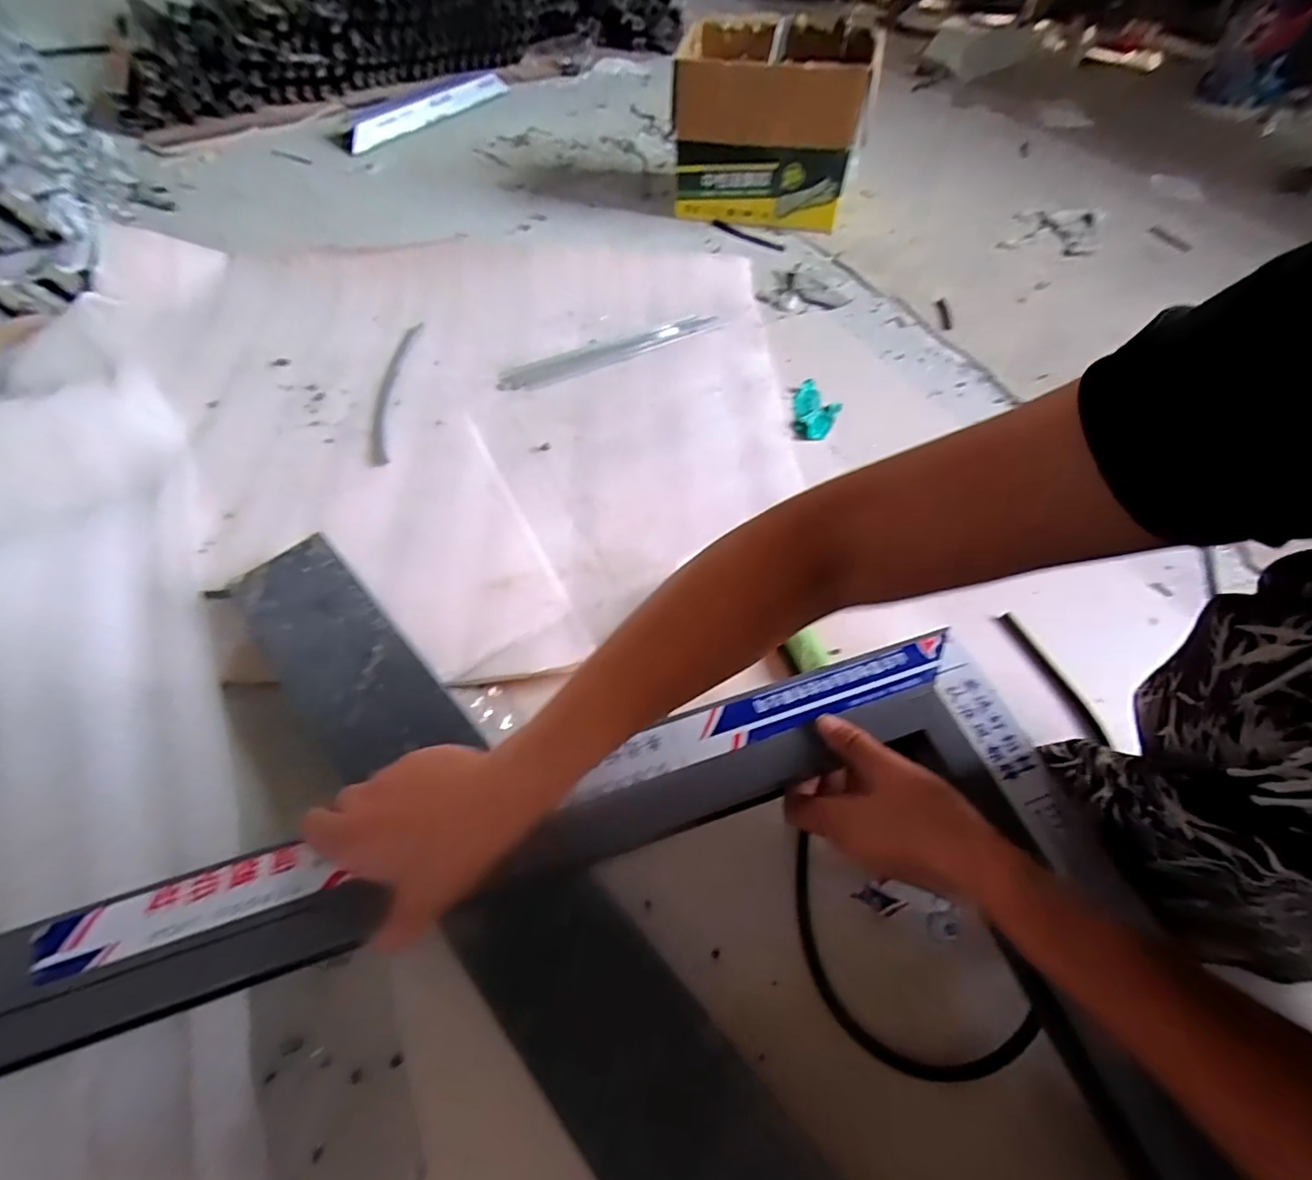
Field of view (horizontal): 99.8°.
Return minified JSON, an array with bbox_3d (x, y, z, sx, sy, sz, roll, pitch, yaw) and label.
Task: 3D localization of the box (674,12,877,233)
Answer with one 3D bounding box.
[{"bbox_3d":[0.203,-0.855,1.022,0.339,0.241,0.299,6,57,4],"label":"box"}]

